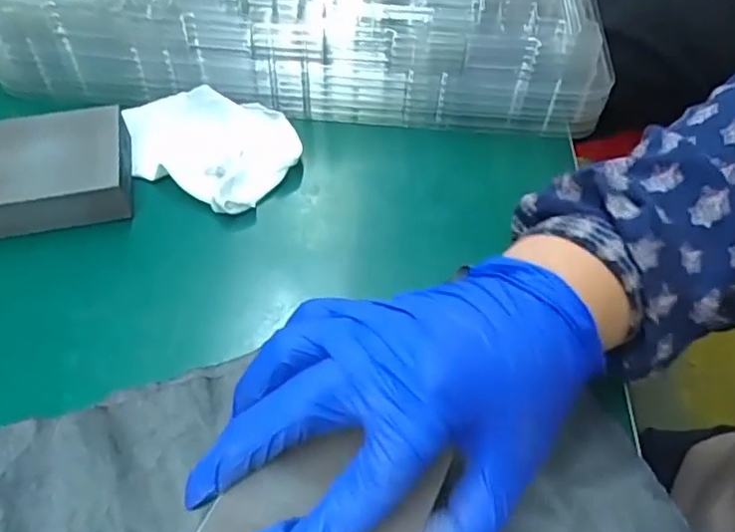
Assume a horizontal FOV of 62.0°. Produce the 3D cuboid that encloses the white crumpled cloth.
[{"bbox_3d":[-0.096,-0.078,0.368,0.111,0.017,0.086,22,55,14],"label":"white crumpled cloth"}]

